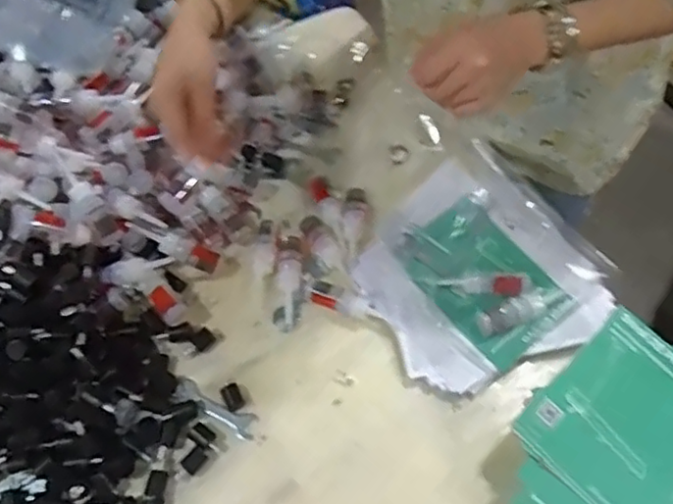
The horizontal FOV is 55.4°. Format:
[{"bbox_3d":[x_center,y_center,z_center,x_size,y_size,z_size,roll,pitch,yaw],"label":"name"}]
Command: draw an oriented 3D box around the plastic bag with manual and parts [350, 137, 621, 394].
[{"bbox_3d":[0.146,0.018,0.696,0.209,0.044,0.241,40,69,21],"label":"plastic bag with manual and parts"}]

